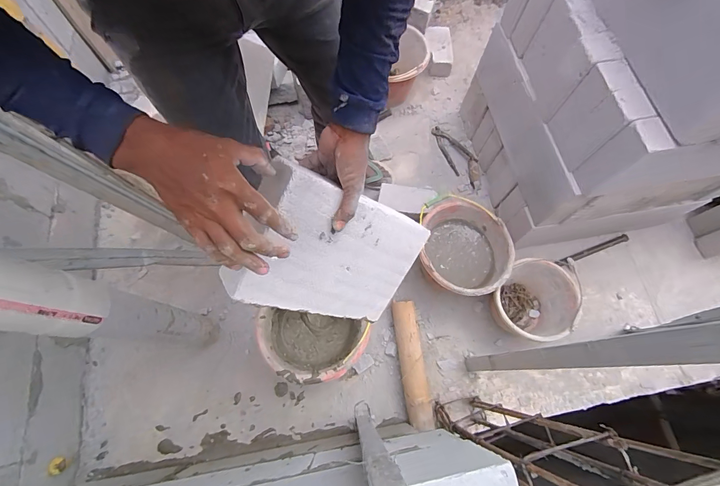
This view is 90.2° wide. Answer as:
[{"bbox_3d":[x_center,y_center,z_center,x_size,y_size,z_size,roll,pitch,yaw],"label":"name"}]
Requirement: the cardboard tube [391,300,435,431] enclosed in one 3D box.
[{"bbox_3d":[0.154,0.354,1.071,0.074,0.078,0.358,-6,70,-4],"label":"cardboard tube"}]

